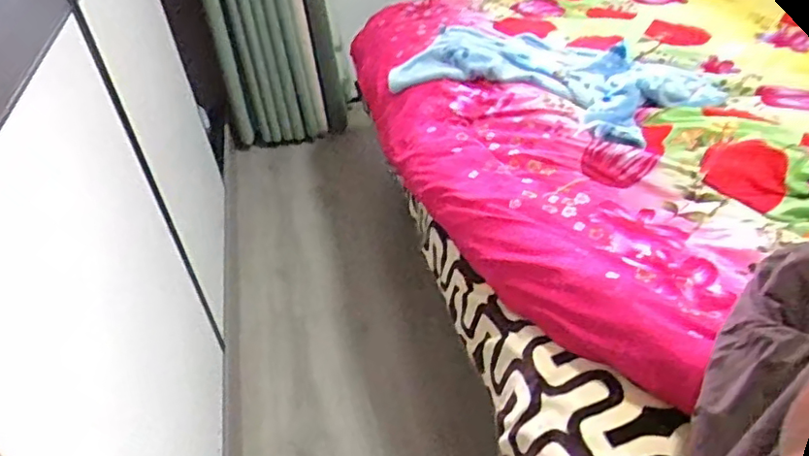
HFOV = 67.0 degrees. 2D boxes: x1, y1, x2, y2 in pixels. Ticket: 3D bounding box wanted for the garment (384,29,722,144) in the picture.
[{"bbox_3d":[0.295,-0.352,1.375,0.412,0.071,0.659,-33,47,-28],"label":"garment"}]

